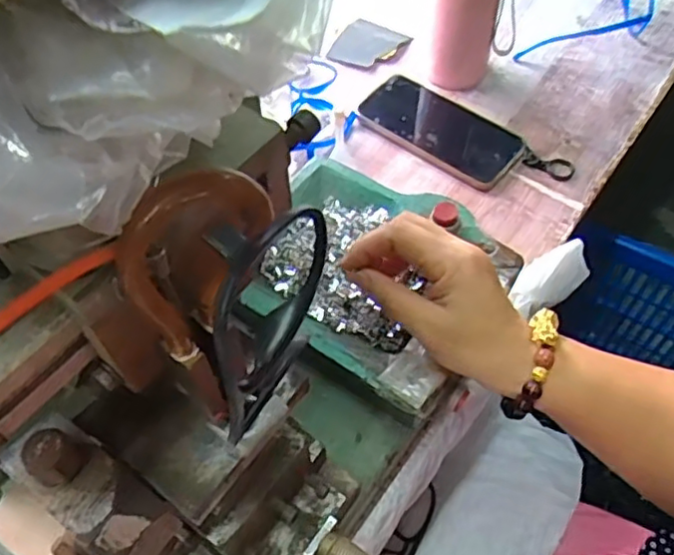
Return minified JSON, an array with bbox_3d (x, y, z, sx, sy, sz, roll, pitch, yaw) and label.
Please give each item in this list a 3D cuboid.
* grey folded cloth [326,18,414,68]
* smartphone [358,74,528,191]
[{"bbox_3d":[0.036,-0.262,0.711,0.069,0.012,0.077,30,62,21],"label":"grey folded cloth"},{"bbox_3d":[0.104,-0.151,0.630,0.161,0.015,0.088,36,64,23],"label":"smartphone"}]

